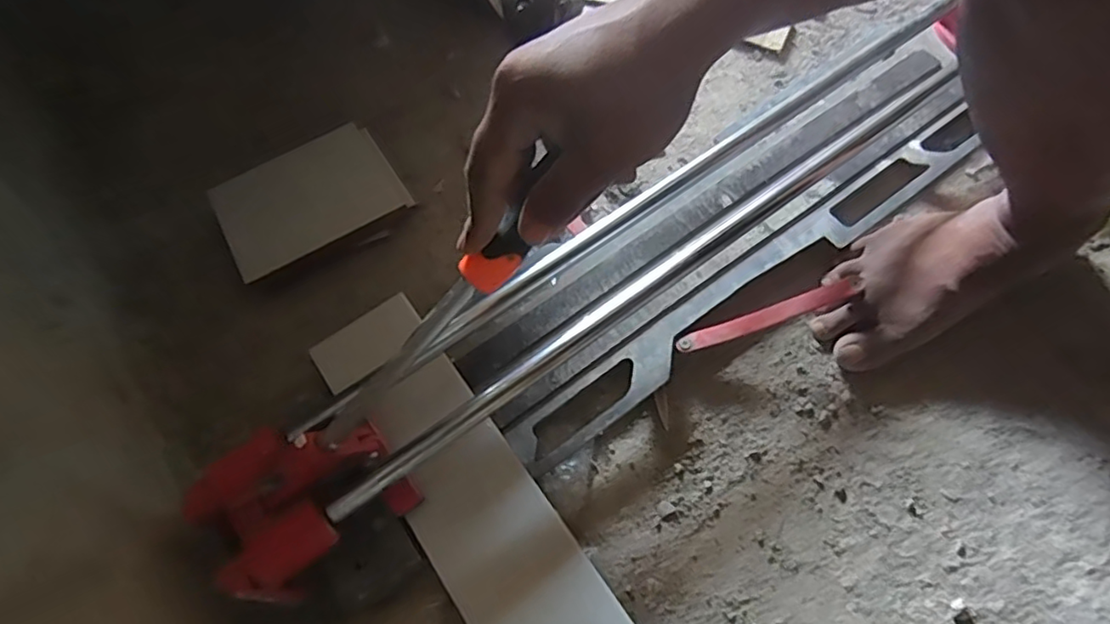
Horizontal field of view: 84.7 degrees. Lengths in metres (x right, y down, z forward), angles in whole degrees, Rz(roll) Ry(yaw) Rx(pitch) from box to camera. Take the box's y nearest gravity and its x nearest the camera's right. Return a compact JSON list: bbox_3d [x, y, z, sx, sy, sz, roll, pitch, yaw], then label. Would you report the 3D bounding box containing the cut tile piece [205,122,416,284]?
[{"bbox_3d":[-0.205,-0.098,0.510,0.145,0.013,0.102,-27,68,-18],"label":"cut tile piece"}]

